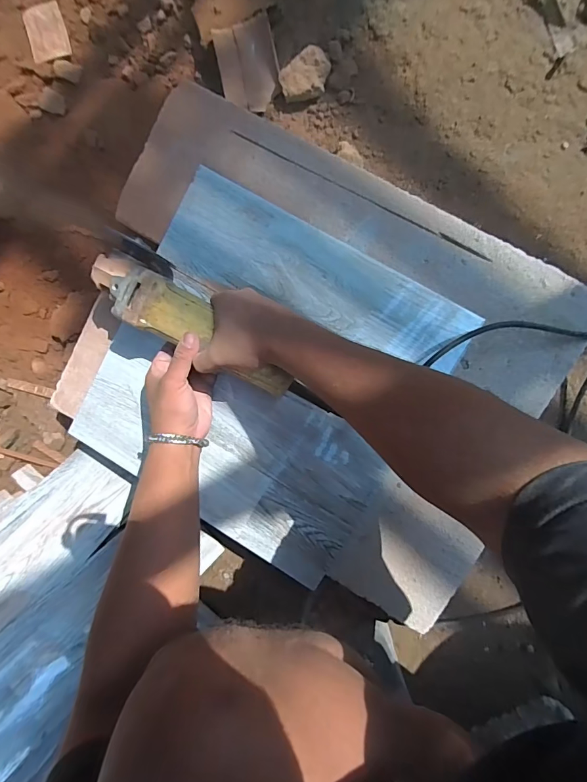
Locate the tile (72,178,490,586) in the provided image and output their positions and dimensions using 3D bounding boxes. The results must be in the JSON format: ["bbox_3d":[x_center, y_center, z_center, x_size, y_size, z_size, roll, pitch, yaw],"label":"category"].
[{"bbox_3d":[-0.043,-0.012,0.512,0.392,0.011,0.395,31,98,5],"label":"tile"}]

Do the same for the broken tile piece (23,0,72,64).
[{"bbox_3d":[-0.372,-0.540,0.604,0.059,0.007,0.081,-19,88,6],"label":"broken tile piece"}]

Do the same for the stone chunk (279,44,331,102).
[{"bbox_3d":[0.018,-0.424,0.545,0.070,0.042,0.046,-27,85,8],"label":"stone chunk"}]

